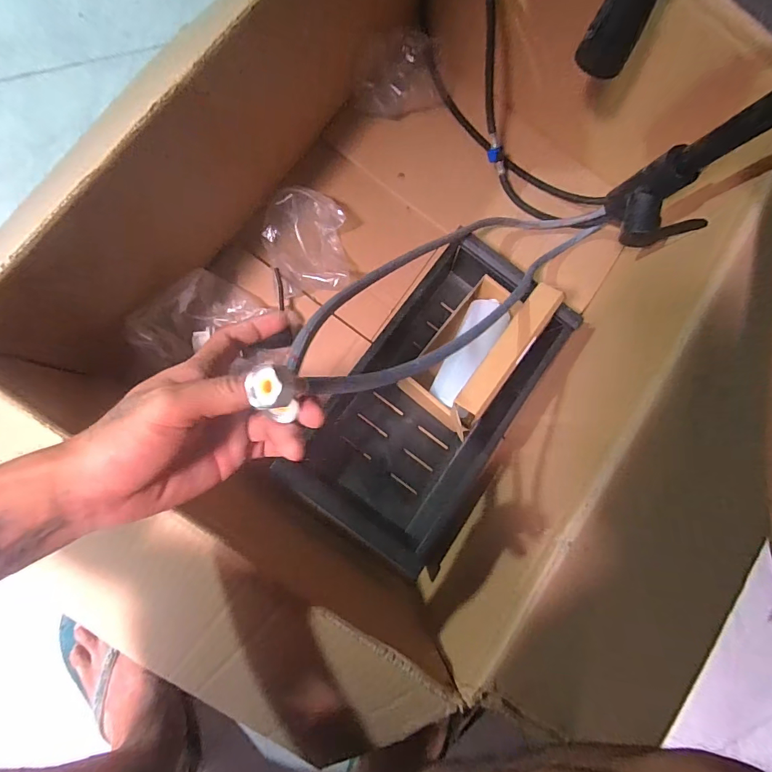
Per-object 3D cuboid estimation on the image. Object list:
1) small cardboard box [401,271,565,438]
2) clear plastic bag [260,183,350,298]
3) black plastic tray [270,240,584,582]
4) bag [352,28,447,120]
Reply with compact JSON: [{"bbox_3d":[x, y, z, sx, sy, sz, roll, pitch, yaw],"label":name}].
[{"bbox_3d":[0.108,-0.046,0.501,0.090,0.119,0.182,38,79,-3],"label":"small cardboard box"},{"bbox_3d":[-0.102,-0.187,0.539,0.102,0.032,0.135,-12,85,-10],"label":"clear plastic bag"},{"bbox_3d":[0.065,0.016,0.535,0.212,0.061,0.385,34,80,-4],"label":"black plastic tray"},{"bbox_3d":[0.018,-0.414,0.560,0.134,0.060,0.071,-14,84,-8],"label":"bag"}]

